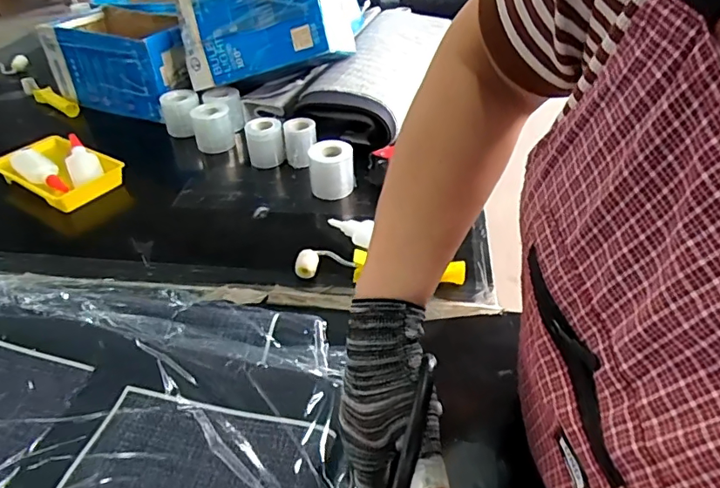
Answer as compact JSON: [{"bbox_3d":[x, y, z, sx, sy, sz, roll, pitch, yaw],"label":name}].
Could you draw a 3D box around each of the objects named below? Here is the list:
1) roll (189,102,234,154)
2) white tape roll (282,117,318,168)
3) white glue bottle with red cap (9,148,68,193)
[{"bbox_3d":[-0.254,-0.201,0.880,0.063,0.081,0.063,-1,42,1],"label":"roll"},{"bbox_3d":[-0.095,-0.161,0.826,0.052,0.075,0.052,-1,39,1],"label":"white tape roll"},{"bbox_3d":[-0.476,-0.111,0.766,0.098,0.025,0.044,35,49,2],"label":"white glue bottle with red cap"}]

